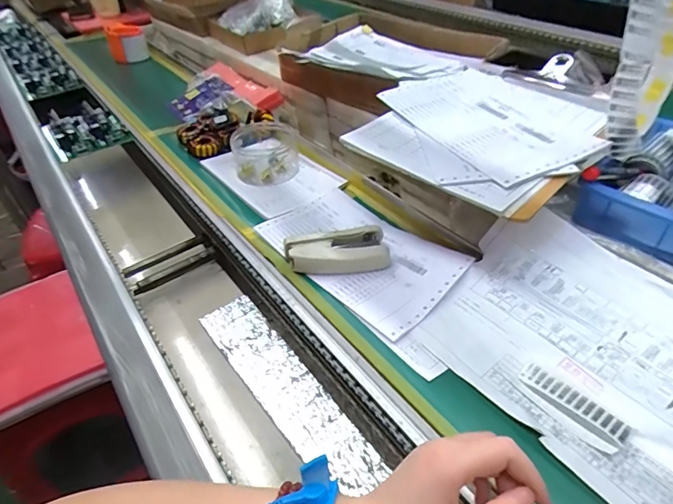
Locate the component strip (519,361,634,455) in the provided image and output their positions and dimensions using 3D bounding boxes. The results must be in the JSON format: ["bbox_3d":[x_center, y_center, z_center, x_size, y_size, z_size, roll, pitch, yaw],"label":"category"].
[{"bbox_3d":[0.194,0.126,0.359,0.027,0.015,0.086,-28,49,-24],"label":"component strip"}]

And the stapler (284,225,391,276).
[{"bbox_3d":[0.003,0.000,0.506,0.117,0.036,0.048,-12,44,-9],"label":"stapler"}]

